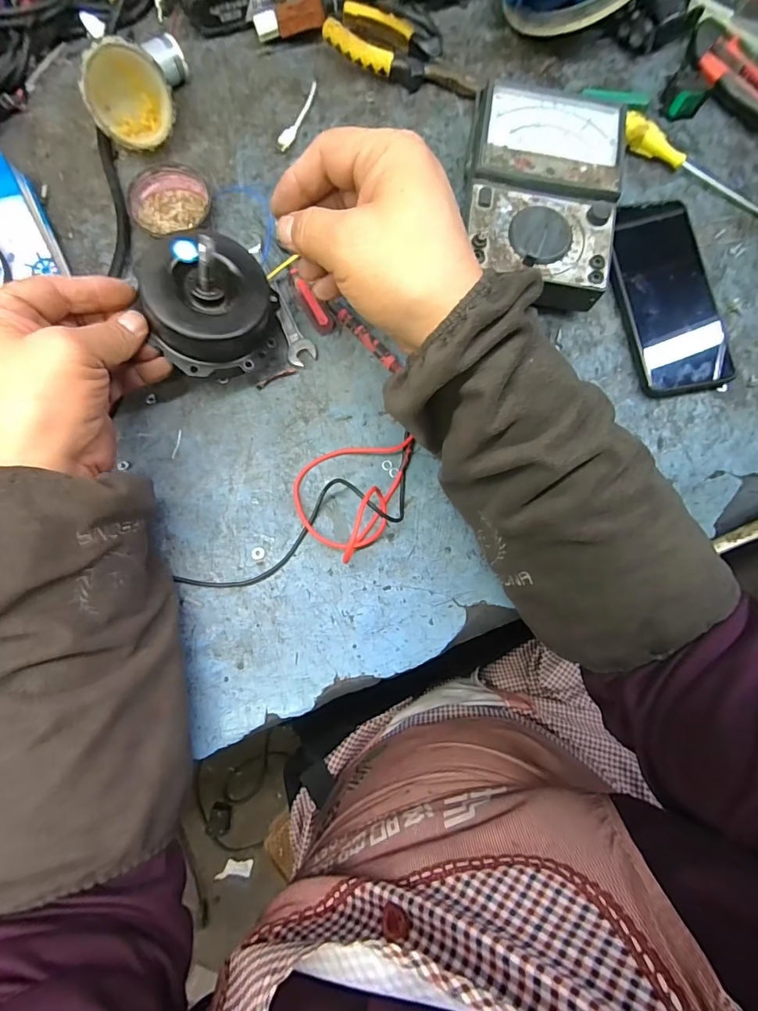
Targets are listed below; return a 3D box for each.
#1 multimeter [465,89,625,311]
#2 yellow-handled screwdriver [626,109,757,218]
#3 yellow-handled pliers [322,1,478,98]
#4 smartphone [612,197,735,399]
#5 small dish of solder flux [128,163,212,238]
[{"bbox_3d":[0.124,-0.242,0.348,0.119,0.047,0.170,11,80,0],"label":"multimeter"},{"bbox_3d":[0.279,-0.290,0.380,0.156,0.018,0.022,31,82,2],"label":"yellow-handled screwdriver"},{"bbox_3d":[0.022,-0.389,0.380,0.132,0.022,0.051,21,81,1],"label":"yellow-handled pliers"},{"bbox_3d":[0.236,-0.170,0.357,0.084,0.016,0.160,-13,83,-4],"label":"smartphone"},{"bbox_3d":[-0.167,-0.246,0.355,0.060,0.017,0.048,-20,83,-5],"label":"small dish of solder flux"}]

